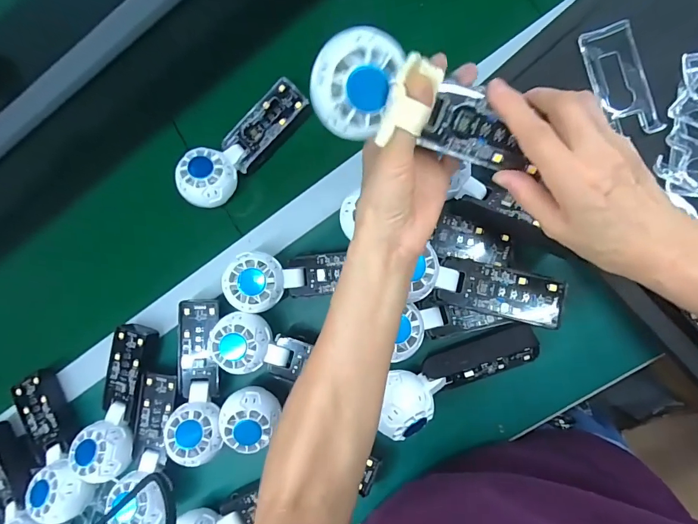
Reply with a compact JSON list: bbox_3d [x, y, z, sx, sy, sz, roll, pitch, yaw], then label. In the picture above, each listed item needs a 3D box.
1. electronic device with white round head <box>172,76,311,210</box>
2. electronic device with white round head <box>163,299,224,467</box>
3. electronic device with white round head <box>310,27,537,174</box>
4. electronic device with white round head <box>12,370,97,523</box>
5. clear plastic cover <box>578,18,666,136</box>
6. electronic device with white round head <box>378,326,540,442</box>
[{"bbox_3d":[-0.117,-0.131,0.424,0.050,0.036,0.163,42,91,9],"label":"electronic device with white round head"},{"bbox_3d":[-0.161,0.124,0.418,0.059,0.038,0.167,-2,84,7],"label":"electronic device with white round head"},{"bbox_3d":[0.053,-0.101,0.261,0.156,0.033,0.064,9,117,-16],"label":"electronic device with white round head"},{"bbox_3d":[-0.339,0.208,0.455,0.059,0.041,0.166,-34,67,3],"label":"electronic device with white round head"},{"bbox_3d":[0.250,-0.167,0.363,0.044,0.008,0.107,-15,83,6],"label":"clear plastic cover"},{"bbox_3d":[0.099,0.108,0.371,0.159,0.034,0.052,-31,82,3],"label":"electronic device with white round head"}]

